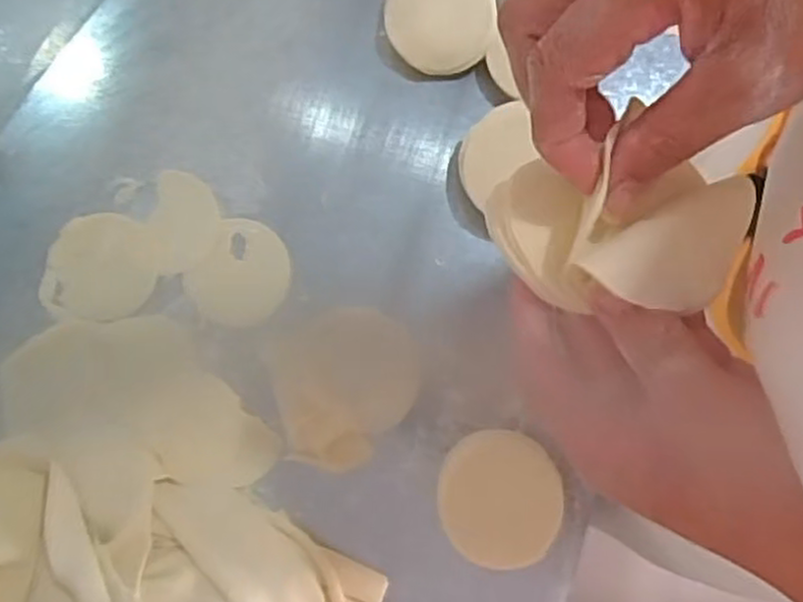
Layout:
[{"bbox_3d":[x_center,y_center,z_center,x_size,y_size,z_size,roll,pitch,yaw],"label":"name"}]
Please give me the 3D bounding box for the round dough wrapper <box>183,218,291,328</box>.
[{"bbox_3d":[-0.125,-0.020,0.577,0.073,0.004,0.084,34,81,5],"label":"round dough wrapper"}]

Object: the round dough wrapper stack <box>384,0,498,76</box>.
[{"bbox_3d":[0.031,-0.230,0.601,0.085,0.026,0.094,-7,80,-2],"label":"round dough wrapper stack"}]

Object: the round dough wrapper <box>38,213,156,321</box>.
[{"bbox_3d":[-0.236,-0.027,0.578,0.085,0.006,0.082,0,80,-1],"label":"round dough wrapper"}]

